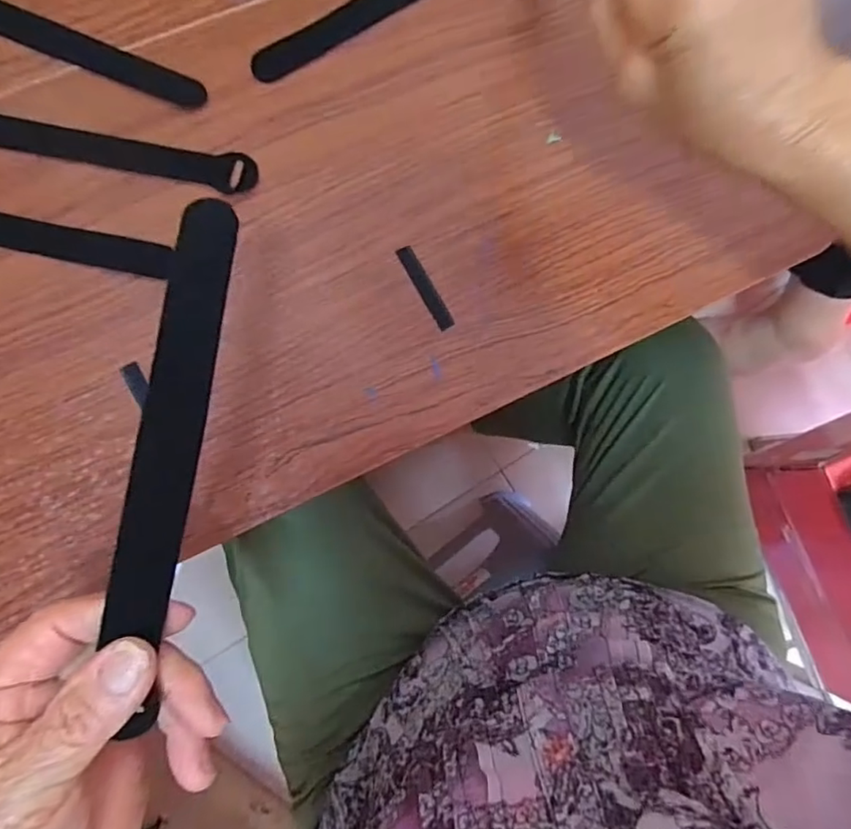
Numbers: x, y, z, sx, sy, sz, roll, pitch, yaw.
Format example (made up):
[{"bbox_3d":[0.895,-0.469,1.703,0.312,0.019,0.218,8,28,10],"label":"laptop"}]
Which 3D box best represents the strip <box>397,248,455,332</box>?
[{"bbox_3d":[0.000,-0.075,0.330,0.009,0.004,0.054,-29,86,-6],"label":"strip"}]

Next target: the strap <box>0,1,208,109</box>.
[{"bbox_3d":[-0.229,-0.225,0.332,0.205,0.004,0.023,23,83,-1],"label":"strap"}]

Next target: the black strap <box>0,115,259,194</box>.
[{"bbox_3d":[-0.201,-0.157,0.330,0.206,0.009,0.024,11,83,-2],"label":"black strap"}]

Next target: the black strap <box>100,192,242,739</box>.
[{"bbox_3d":[-0.091,0.012,0.202,0.021,0.007,0.180,12,82,-31],"label":"black strap"}]

